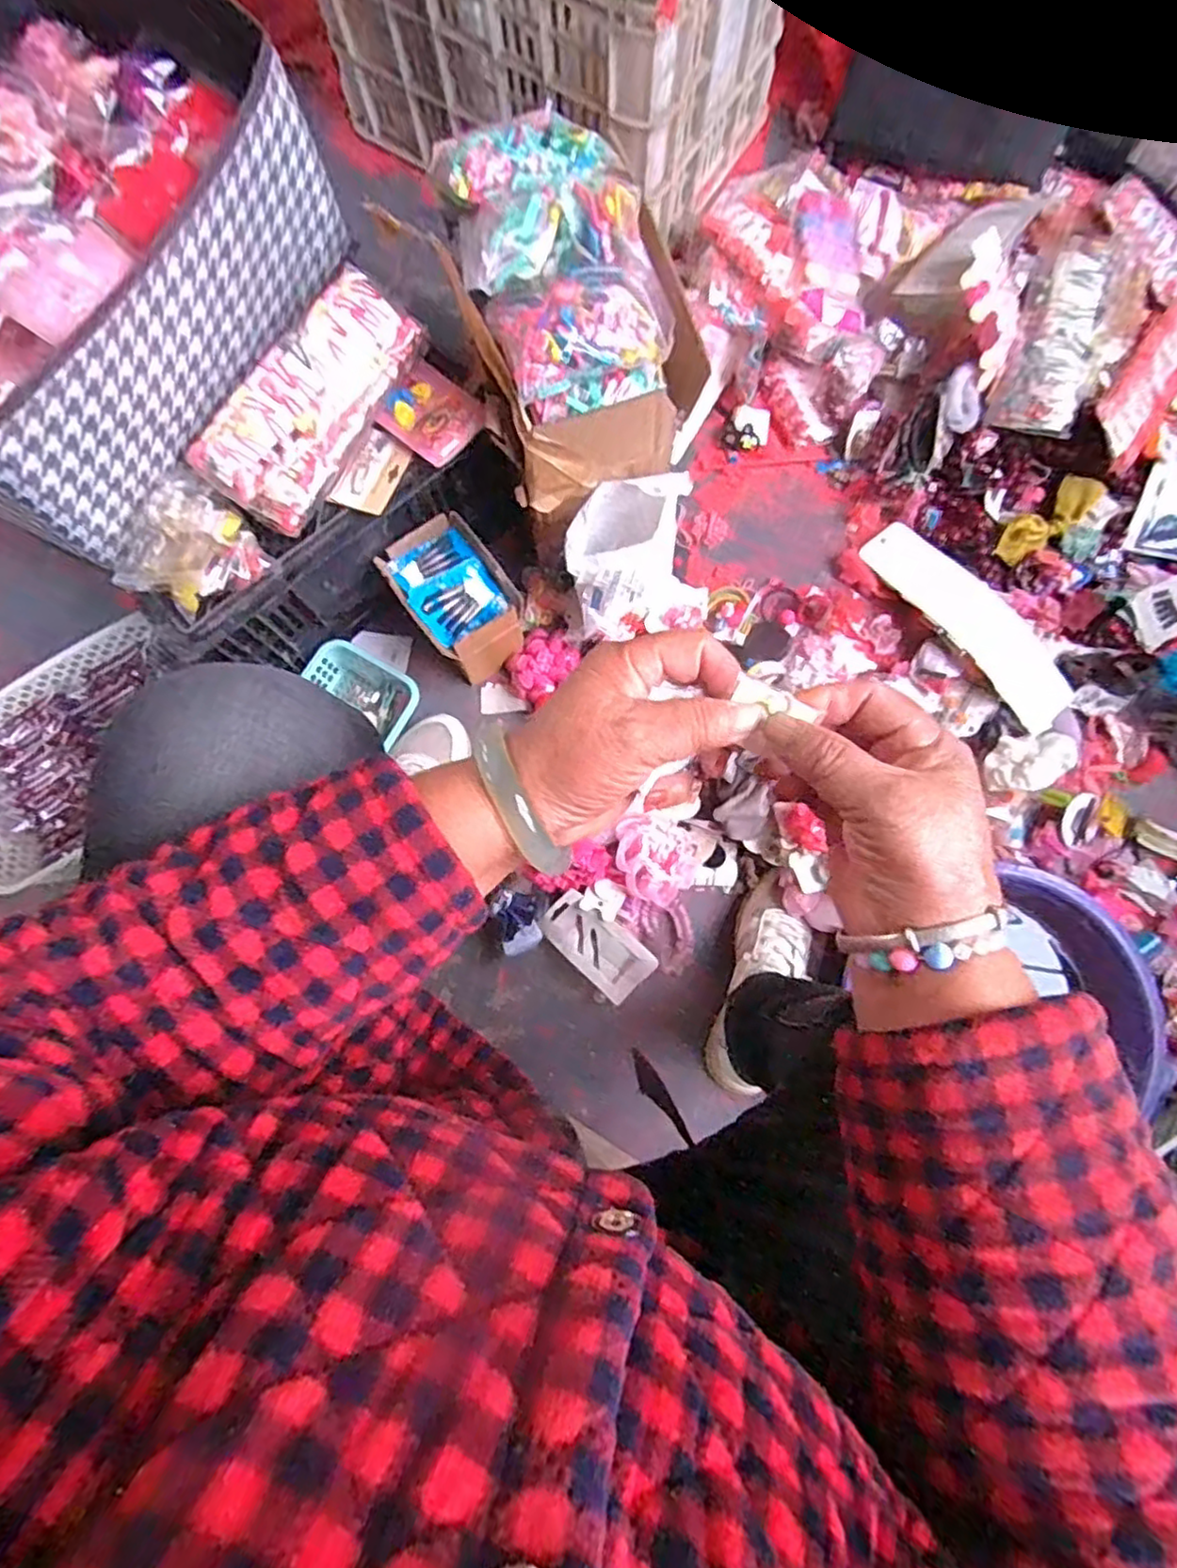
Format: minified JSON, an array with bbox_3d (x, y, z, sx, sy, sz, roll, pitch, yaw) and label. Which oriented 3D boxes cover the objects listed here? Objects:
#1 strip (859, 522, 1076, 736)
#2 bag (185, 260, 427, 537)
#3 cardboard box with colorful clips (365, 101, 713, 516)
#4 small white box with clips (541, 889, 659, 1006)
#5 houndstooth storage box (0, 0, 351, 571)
[{"bbox_3d":[0.441,-0.191,0.806,0.076,0.024,0.288,-37,81,-5],"label":"strip"},{"bbox_3d":[-0.246,-0.340,0.625,0.089,0.067,0.226,37,83,7],"label":"bag"},{"bbox_3d":[-0.027,-0.414,0.616,0.192,0.152,0.256,-33,81,-4],"label":"cardboard box with colorful clips"},{"bbox_3d":[0.009,0.174,0.747,0.124,0.019,0.067,41,106,-1],"label":"small white box with clips"},{"bbox_3d":[-0.459,-0.464,0.591,0.354,0.162,0.426,30,82,6],"label":"houndstooth storage box"}]

